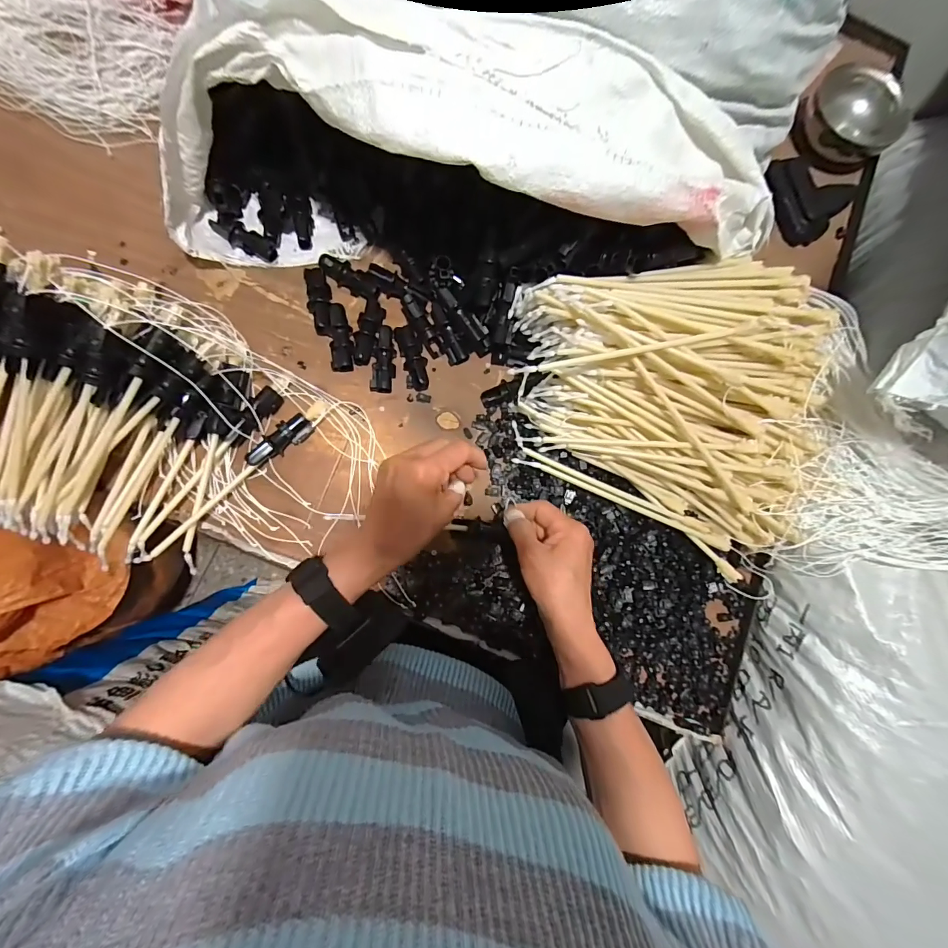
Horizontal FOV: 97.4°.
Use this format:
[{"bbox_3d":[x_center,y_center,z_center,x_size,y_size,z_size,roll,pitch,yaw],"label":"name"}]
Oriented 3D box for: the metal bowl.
[{"bbox_3d":[0.449,-0.426,0.500,0.093,0.053,0.095,1,83,-6],"label":"metal bowl"}]

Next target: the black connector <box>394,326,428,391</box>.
[{"bbox_3d":[-0.064,-0.122,0.437,0.025,0.018,0.066,-13,85,-8],"label":"black connector"}]

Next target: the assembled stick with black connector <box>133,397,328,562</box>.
[{"bbox_3d":[-0.218,0.000,0.386,0.021,0.029,0.201,45,81,1],"label":"assembled stick with black connector"}]

